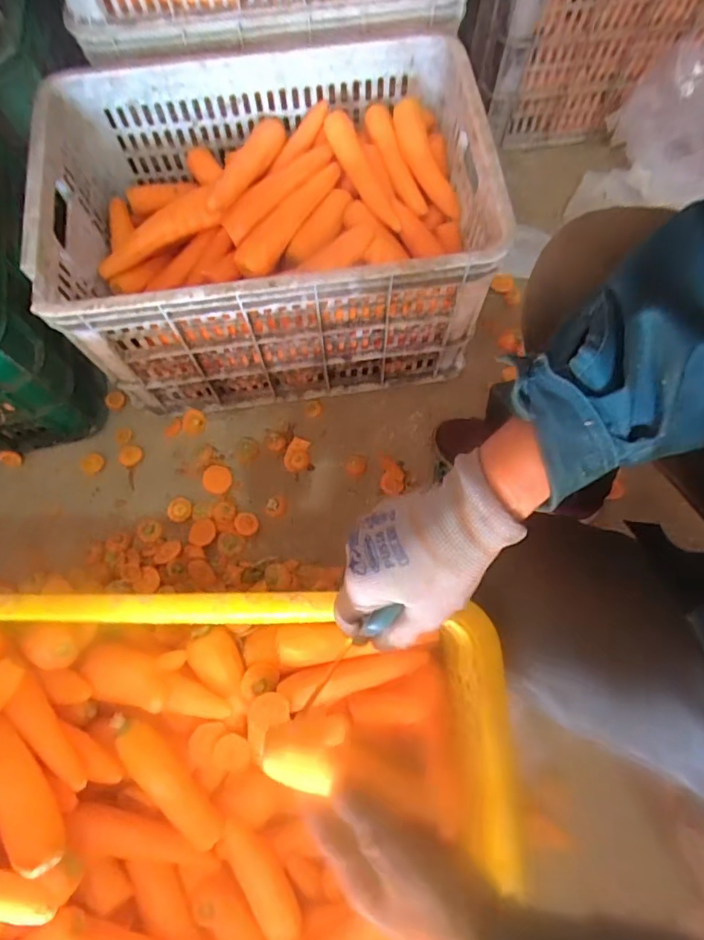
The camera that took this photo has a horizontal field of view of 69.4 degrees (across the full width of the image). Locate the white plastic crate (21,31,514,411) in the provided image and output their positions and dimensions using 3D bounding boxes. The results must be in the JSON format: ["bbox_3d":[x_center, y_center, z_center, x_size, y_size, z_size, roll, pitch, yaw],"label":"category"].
[{"bbox_3d":[-0.114,-0.342,0.721,0.537,0.279,0.413,-6,72,-1],"label":"white plastic crate"}]

